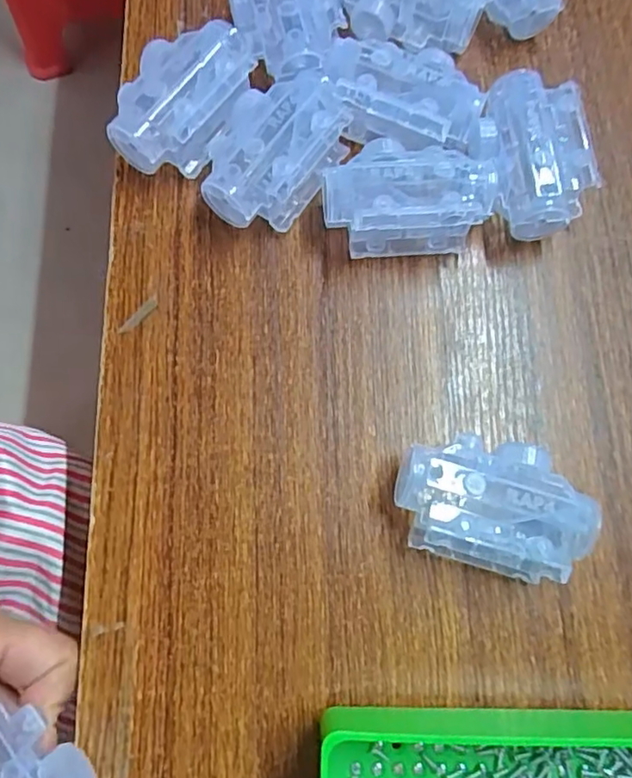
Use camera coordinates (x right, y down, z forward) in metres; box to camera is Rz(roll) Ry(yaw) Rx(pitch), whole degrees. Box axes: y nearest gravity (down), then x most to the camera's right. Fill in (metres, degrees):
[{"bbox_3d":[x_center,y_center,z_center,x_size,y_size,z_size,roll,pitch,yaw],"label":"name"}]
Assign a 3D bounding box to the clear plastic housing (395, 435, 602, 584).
[{"bbox_3d":[0.064,0.043,0.211,0.069,0.031,0.045,9,76,0],"label":"clear plastic housing"}]

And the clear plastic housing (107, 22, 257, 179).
[{"bbox_3d":[-0.054,-0.123,0.245,0.043,0.030,0.065,23,76,4],"label":"clear plastic housing"}]

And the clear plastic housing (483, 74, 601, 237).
[{"bbox_3d":[0.093,-0.101,0.246,0.036,0.031,0.066,-5,76,-4],"label":"clear plastic housing"}]

